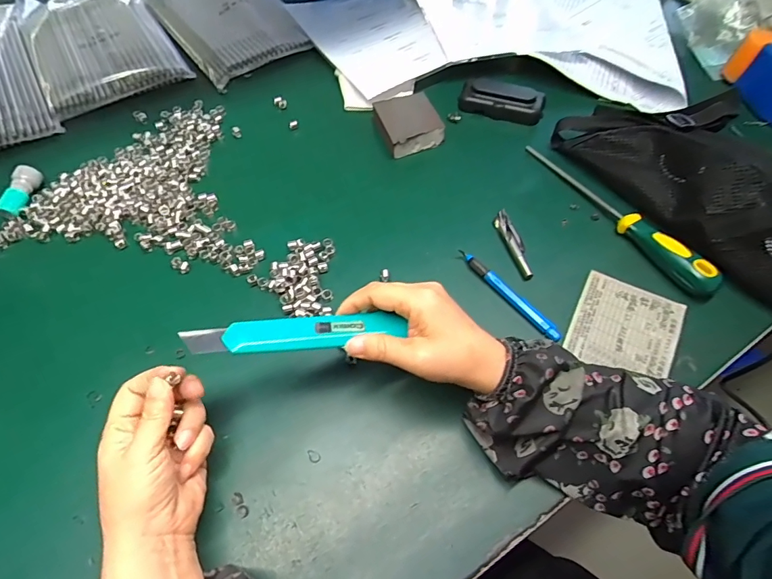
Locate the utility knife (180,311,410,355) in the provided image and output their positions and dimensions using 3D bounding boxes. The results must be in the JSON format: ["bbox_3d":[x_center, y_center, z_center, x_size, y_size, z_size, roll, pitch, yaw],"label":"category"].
[{"bbox_3d":[-0.062,0.029,0.300,0.147,0.011,0.025,-4,59,-11],"label":"utility knife"}]

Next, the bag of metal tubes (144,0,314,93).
[{"bbox_3d":[-0.263,-0.445,0.664,0.171,0.021,0.331,-32,64,-16],"label":"bag of metal tubes"}]

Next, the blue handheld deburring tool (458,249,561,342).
[{"bbox_3d":[0.116,0.003,0.401,0.008,0.012,0.120,-34,65,-18],"label":"blue handheld deburring tool"}]

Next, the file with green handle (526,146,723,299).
[{"bbox_3d":[0.232,-0.084,0.435,0.024,0.026,0.235,-31,64,-16],"label":"file with green handle"}]

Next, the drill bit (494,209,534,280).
[{"bbox_3d":[0.131,-0.048,0.433,0.016,0.009,0.084,-15,61,-8],"label":"drill bit"}]

